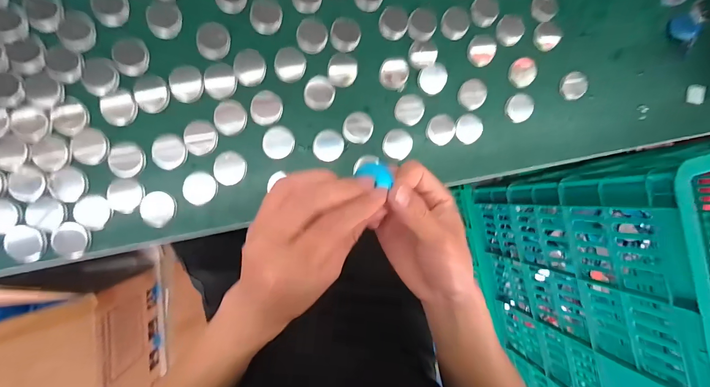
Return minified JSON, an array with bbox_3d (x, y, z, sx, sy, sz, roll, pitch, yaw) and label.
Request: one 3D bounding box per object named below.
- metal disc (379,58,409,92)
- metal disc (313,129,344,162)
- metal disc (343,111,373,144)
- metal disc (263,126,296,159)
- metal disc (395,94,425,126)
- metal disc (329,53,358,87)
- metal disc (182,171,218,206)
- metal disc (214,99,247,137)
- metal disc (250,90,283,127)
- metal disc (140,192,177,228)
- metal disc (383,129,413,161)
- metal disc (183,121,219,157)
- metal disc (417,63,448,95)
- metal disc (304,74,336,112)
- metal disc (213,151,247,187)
[{"bbox_3d":[0.042,-0.129,0.321,0.030,0.004,0.034,25,86,-8],"label":"metal disc"},{"bbox_3d":[-0.027,-0.050,0.311,0.030,0.004,0.032,0,90,-9],"label":"metal disc"},{"bbox_3d":[0.003,-0.069,0.315,0.030,0.006,0.031,0,90,-9],"label":"metal disc"},{"bbox_3d":[-0.077,-0.051,0.302,0.030,0.004,0.031,0,90,-9],"label":"metal disc"},{"bbox_3d":[0.060,-0.091,0.323,0.030,0.004,0.033,0,90,-9],"label":"metal disc"},{"bbox_3d":[-0.013,-0.128,0.313,0.030,0.005,0.034,5,89,-9],"label":"metal disc"},{"bbox_3d":[-0.151,-0.004,0.293,0.030,0.004,0.032,0,90,-9],"label":"metal disc"},{"bbox_3d":[-0.123,-0.075,0.296,0.029,0.004,0.035,7,89,-9],"label":"metal disc"},{"bbox_3d":[-0.089,-0.086,0.301,0.030,0.004,0.034,14,88,-9],"label":"metal disc"},{"bbox_3d":[-0.188,0.015,0.287,0.030,0.004,0.034,10,89,-9],"label":"metal disc"},{"bbox_3d":[0.046,-0.053,0.322,0.030,0.004,0.031,0,90,-9],"label":"metal disc"},{"bbox_3d":[-0.149,-0.054,0.291,0.029,0.004,0.033,7,89,-9],"label":"metal disc"},{"bbox_3d":[0.086,-0.125,0.327,0.034,0.004,0.030,-27,94,-8],"label":"metal disc"},{"bbox_3d":[-0.036,-0.103,0.308,0.030,0.004,0.034,5,89,-9],"label":"metal disc"},{"bbox_3d":[-0.123,-0.025,0.296,0.029,0.004,0.033,7,89,-9],"label":"metal disc"}]

